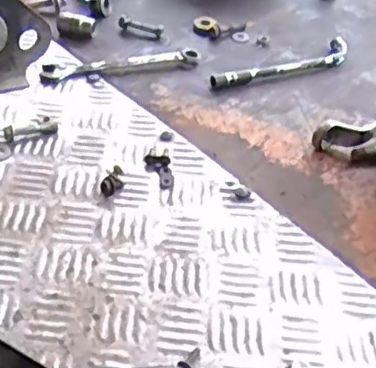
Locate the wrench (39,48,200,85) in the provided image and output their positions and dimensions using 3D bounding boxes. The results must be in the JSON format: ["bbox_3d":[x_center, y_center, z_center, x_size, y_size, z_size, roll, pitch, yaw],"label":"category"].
[{"bbox_3d":[-0.065,-0.120,0.653,0.161,0.010,0.024,-10,46,-17],"label":"wrench"}]

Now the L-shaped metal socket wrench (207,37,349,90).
[{"bbox_3d":[0.103,-0.124,0.678,0.172,0.015,0.034,-19,50,-25],"label":"L-shaped metal socket wrench"}]

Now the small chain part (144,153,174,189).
[{"bbox_3d":[-0.024,-0.011,0.549,0.021,0.004,0.041,-2,45,-10],"label":"small chain part"}]

